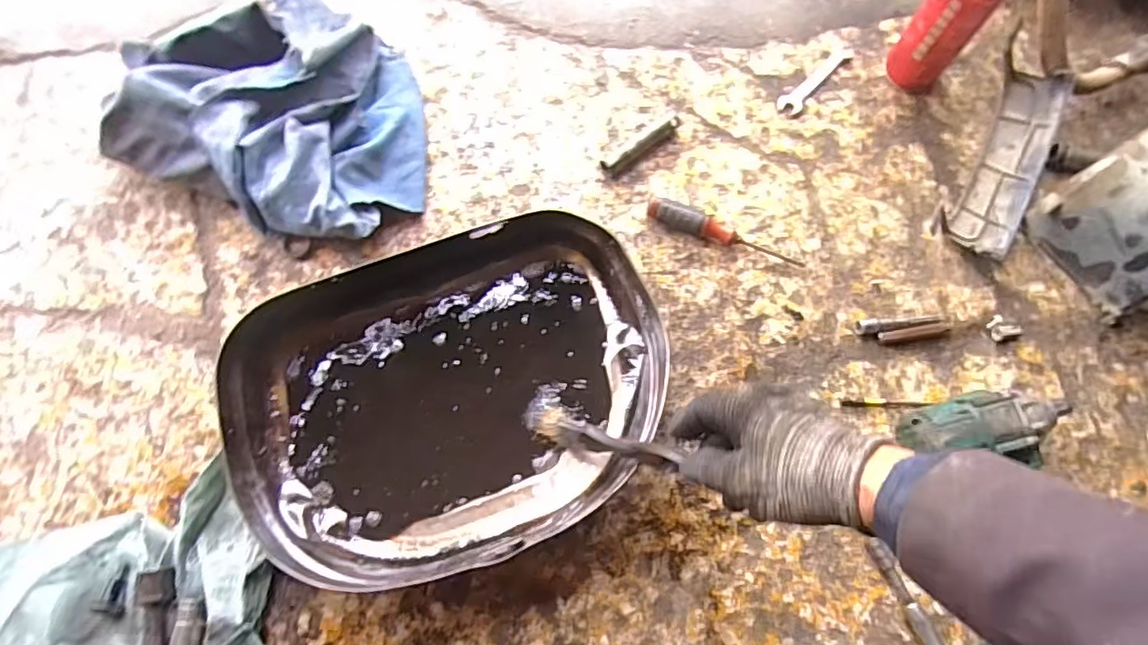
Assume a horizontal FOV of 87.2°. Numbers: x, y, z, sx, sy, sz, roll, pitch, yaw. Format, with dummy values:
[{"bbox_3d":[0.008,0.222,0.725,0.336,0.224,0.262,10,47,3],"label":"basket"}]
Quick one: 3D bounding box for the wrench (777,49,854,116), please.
[{"bbox_3d":[0.265,-0.266,0.659,0.024,0.005,0.116,43,76,12],"label":"wrench"}]

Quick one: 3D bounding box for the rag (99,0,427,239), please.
[{"bbox_3d":[-0.288,-0.213,0.594,0.297,0.090,0.240,12,72,3],"label":"rag"}]

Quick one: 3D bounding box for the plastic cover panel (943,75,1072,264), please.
[{"bbox_3d":[0.438,-0.158,0.606,0.068,0.046,0.195,29,74,9],"label":"plastic cover panel"}]

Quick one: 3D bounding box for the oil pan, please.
[{"bbox_3d":[-0.102,0.063,0.520,0.355,0.067,0.273,-14,72,-5],"label":"oil pan"}]

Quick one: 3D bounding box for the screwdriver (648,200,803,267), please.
[{"bbox_3d":[0.148,-0.085,0.589,0.157,0.027,0.021,22,73,7],"label":"screwdriver"}]

